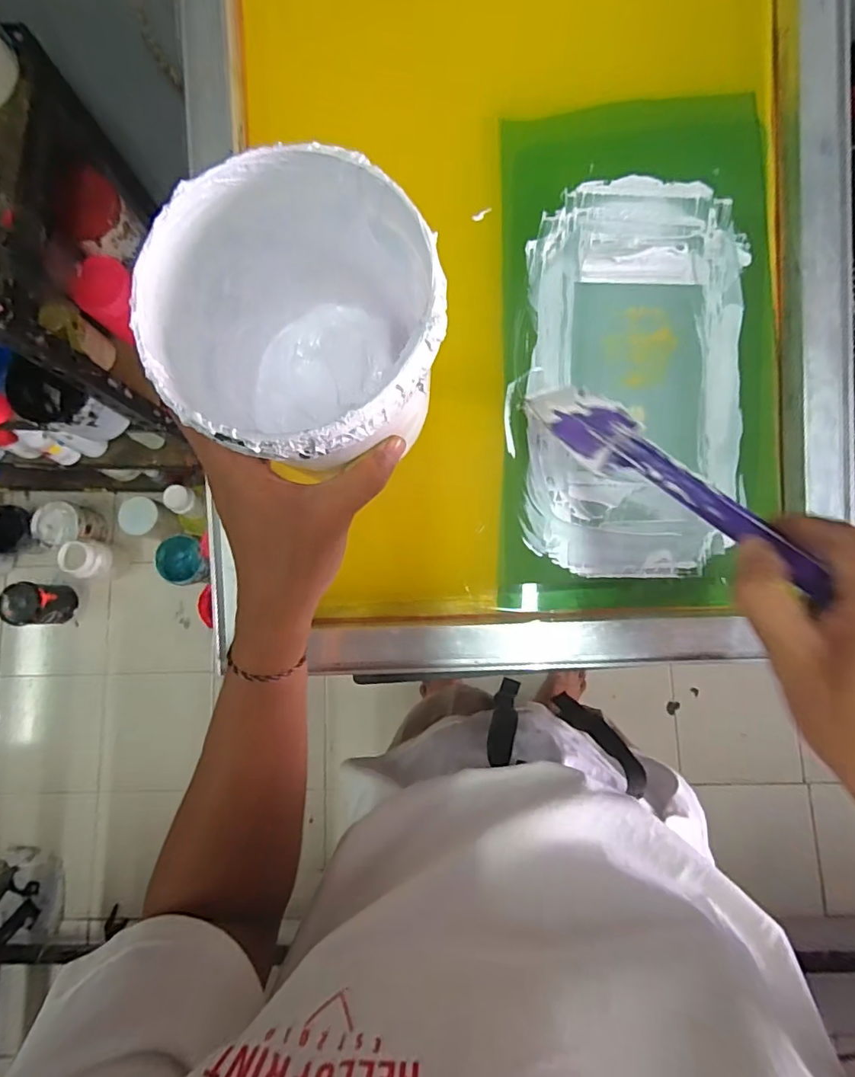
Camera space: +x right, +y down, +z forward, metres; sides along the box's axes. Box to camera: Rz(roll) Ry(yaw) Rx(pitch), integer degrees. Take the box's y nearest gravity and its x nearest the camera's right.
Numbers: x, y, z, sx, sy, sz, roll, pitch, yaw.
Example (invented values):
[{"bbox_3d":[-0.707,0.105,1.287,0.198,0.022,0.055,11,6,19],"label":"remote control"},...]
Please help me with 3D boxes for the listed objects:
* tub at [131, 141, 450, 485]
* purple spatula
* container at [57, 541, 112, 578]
[{"bbox_3d":[-0.056,-0.093,0.264,0.122,0.115,0.127,0,82,2],"label":"tub"},{"bbox_3d":[0.128,-0.042,0.294,0.050,0.011,0.219,-31,42,-3],"label":"purple spatula"},{"bbox_3d":[-0.862,0.055,1.325,0.075,0.152,0.092,14,82,4],"label":"container"}]

